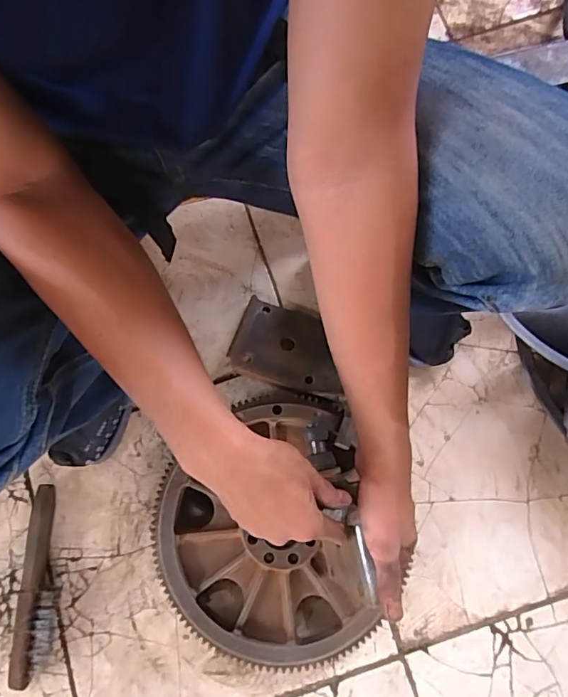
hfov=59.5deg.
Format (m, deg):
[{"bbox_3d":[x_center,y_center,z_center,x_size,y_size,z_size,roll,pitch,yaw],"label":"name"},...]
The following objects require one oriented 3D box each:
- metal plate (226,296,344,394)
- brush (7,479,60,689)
[{"bbox_3d":[0.009,-0.003,0.689,0.149,0.018,0.113,18,68,4],"label":"metal plate"},{"bbox_3d":[-0.317,0.302,0.646,0.040,0.036,0.233,-1,76,0],"label":"brush"}]

